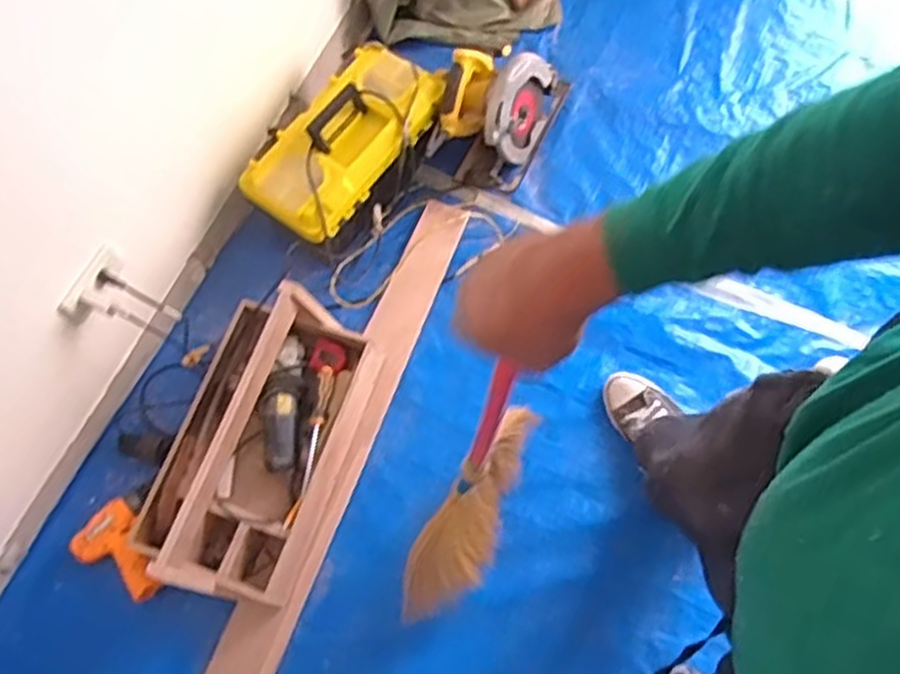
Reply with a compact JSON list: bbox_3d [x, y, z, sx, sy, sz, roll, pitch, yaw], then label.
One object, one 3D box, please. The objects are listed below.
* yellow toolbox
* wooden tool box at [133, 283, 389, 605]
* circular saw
[{"bbox_3d":[-0.194,-0.362,1.519,0.212,0.184,0.406,32,74,13],"label":"yellow toolbox"},{"bbox_3d":[-0.327,0.174,1.336,0.286,0.178,0.494,18,72,9],"label":"wooden tool box"},{"bbox_3d":[0.099,-0.461,1.569,0.192,0.180,0.274,23,74,11],"label":"circular saw"}]

